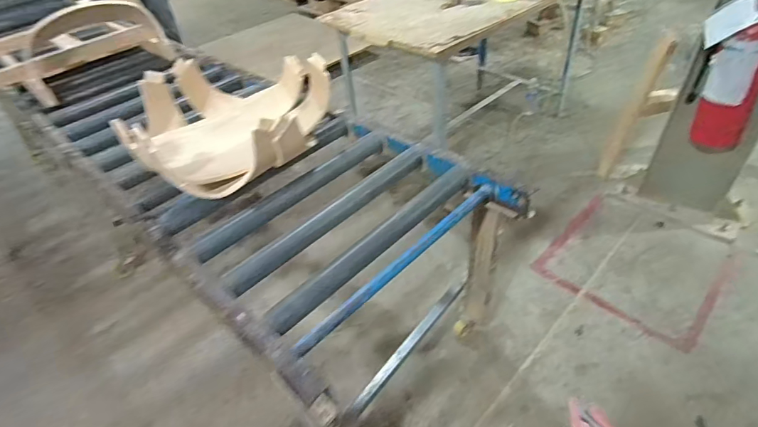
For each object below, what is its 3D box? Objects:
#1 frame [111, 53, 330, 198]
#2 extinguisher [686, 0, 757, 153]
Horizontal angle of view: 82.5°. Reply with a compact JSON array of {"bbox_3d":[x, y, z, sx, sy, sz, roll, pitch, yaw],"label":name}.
[{"bbox_3d":[-0.397,-0.274,1.211,0.513,0.217,0.491,-14,42,-6],"label":"frame"},{"bbox_3d":[1.195,-0.470,1.475,0.231,0.557,0.139,27,53,32],"label":"extinguisher"}]

